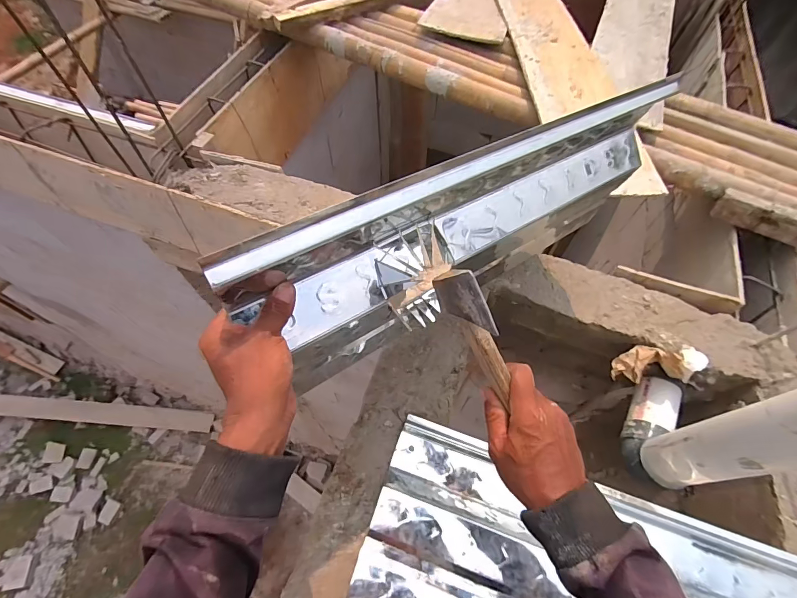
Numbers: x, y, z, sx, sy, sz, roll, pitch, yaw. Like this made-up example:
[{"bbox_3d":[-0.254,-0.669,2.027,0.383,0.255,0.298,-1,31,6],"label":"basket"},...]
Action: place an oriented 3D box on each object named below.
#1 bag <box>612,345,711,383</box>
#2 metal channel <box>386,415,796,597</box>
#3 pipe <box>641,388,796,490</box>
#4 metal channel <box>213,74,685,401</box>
[{"bbox_3d":[0.471,0.116,0.697,0.146,0.049,0.057,-7,55,23],"label":"bag"},{"bbox_3d":[0.279,0.314,0.539,0.593,0.039,0.111,17,59,8],"label":"metal channel"},{"bbox_3d":[0.438,0.186,0.486,0.072,0.297,0.072,1,58,-2],"label":"pipe"},{"bbox_3d":[0.102,-0.093,0.429,0.559,0.164,0.070,-29,63,-21],"label":"metal channel"}]

